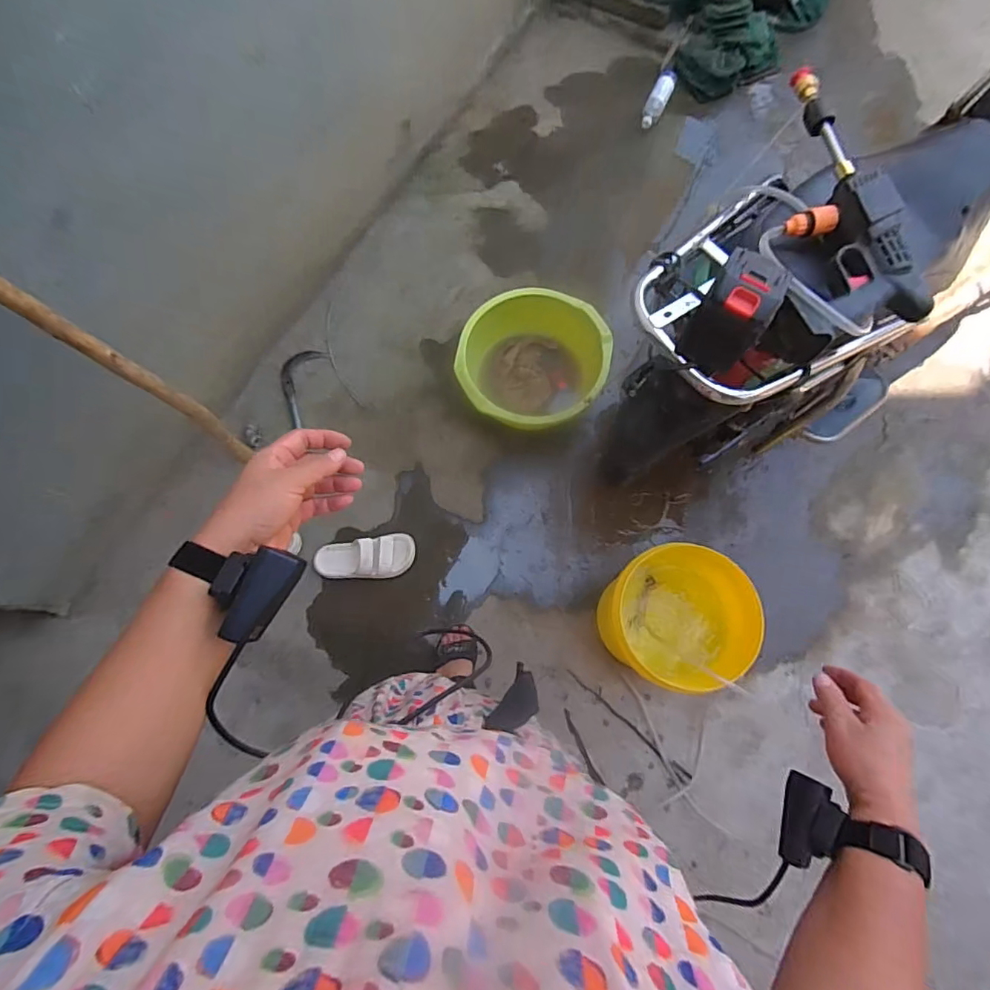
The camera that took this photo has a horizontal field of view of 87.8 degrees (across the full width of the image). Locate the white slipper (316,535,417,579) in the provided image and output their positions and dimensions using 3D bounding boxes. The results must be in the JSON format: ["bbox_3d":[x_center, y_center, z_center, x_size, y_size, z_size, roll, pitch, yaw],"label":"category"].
[{"bbox_3d":[-0.358,0.175,1.411,0.268,0.110,0.107,-8,76,-7],"label":"white slipper"}]

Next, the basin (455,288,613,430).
[{"bbox_3d":[0.100,-0.349,1.438,0.373,0.218,0.373,1,75,-5],"label":"basin"}]

